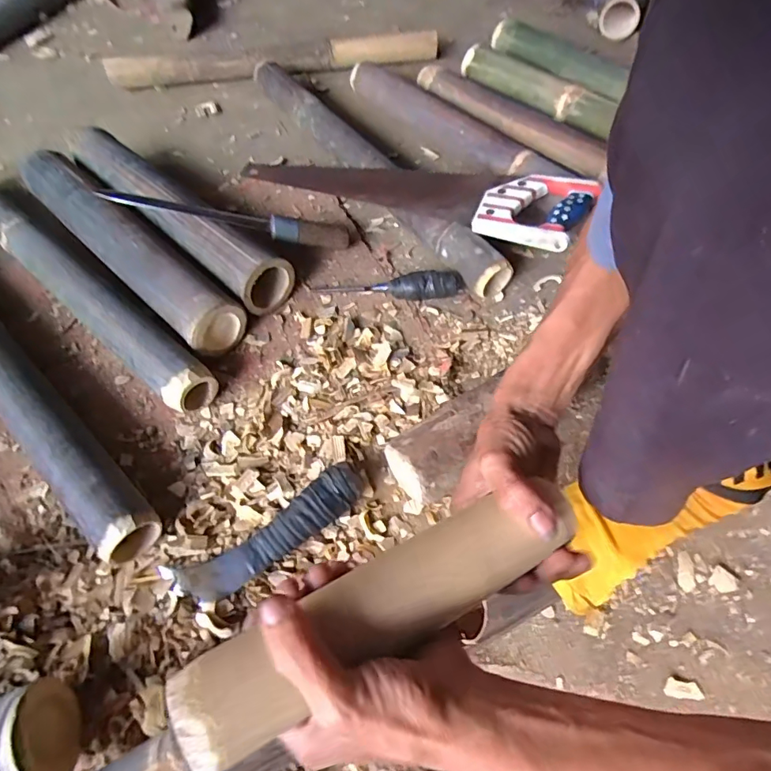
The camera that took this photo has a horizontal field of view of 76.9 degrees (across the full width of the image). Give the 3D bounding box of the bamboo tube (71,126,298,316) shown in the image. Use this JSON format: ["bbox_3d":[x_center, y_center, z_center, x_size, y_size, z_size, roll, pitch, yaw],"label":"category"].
[{"bbox_3d":[-0.317,-0.262,0.719,0.088,0.096,0.471,-40,66,-21],"label":"bamboo tube"}]

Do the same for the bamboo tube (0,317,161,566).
[{"bbox_3d":[-0.478,-0.031,0.599,0.658,0.070,0.058,39,67,21],"label":"bamboo tube"}]

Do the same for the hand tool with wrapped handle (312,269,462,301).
[{"bbox_3d":[0.005,-0.134,0.657,0.201,0.042,0.027,-1,59,0],"label":"hand tool with wrapped handle"}]

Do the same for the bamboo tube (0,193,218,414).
[{"bbox_3d":[-0.460,-0.171,0.679,0.658,0.075,0.069,37,66,20],"label":"bamboo tube"}]

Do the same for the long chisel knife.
[{"bbox_3d":[-0.212,-0.230,0.663,0.327,0.029,0.045,7,58,-11],"label":"long chisel knife"}]

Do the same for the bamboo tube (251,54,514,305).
[{"bbox_3d":[-0.038,-0.359,0.781,0.058,0.070,0.649,-30,63,-17],"label":"bamboo tube"}]

